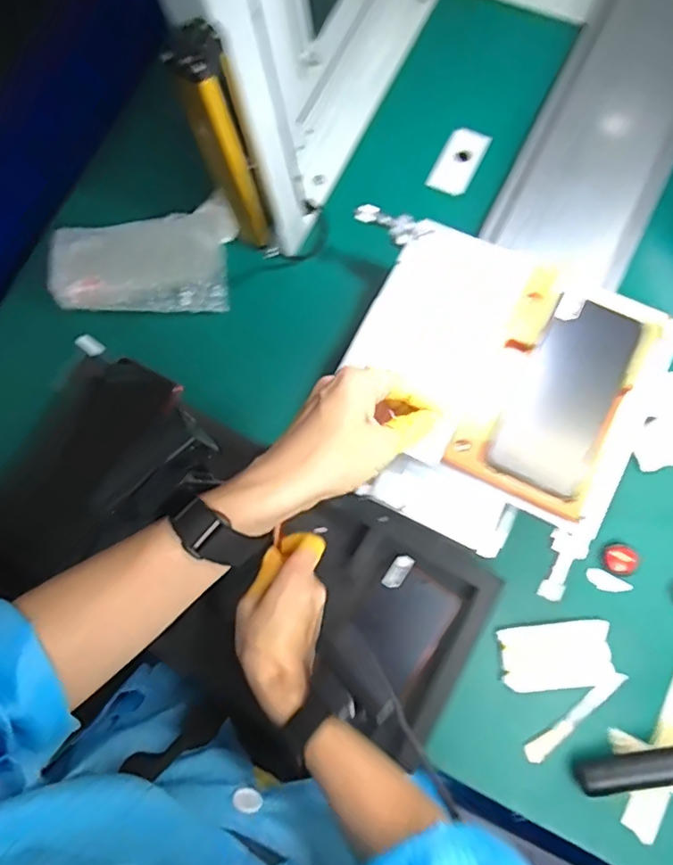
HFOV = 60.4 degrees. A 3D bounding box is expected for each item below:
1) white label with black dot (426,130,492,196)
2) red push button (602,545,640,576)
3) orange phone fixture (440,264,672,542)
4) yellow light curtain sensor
[{"bbox_3d":[0.139,-0.307,0.656,0.045,0.008,0.081,28,80,6],"label":"white label with black dot"},{"bbox_3d":[0.275,0.123,0.557,0.031,0.008,0.028,8,79,2],"label":"red push button"},{"bbox_3d":[0.186,-0.028,0.465,0.131,0.025,0.186,26,80,6],"label":"orange phone fixture"},{"bbox_3d":[-0.074,-0.198,0.433,0.042,0.219,0.034,-13,79,-2],"label":"yellow light curtain sensor"}]

